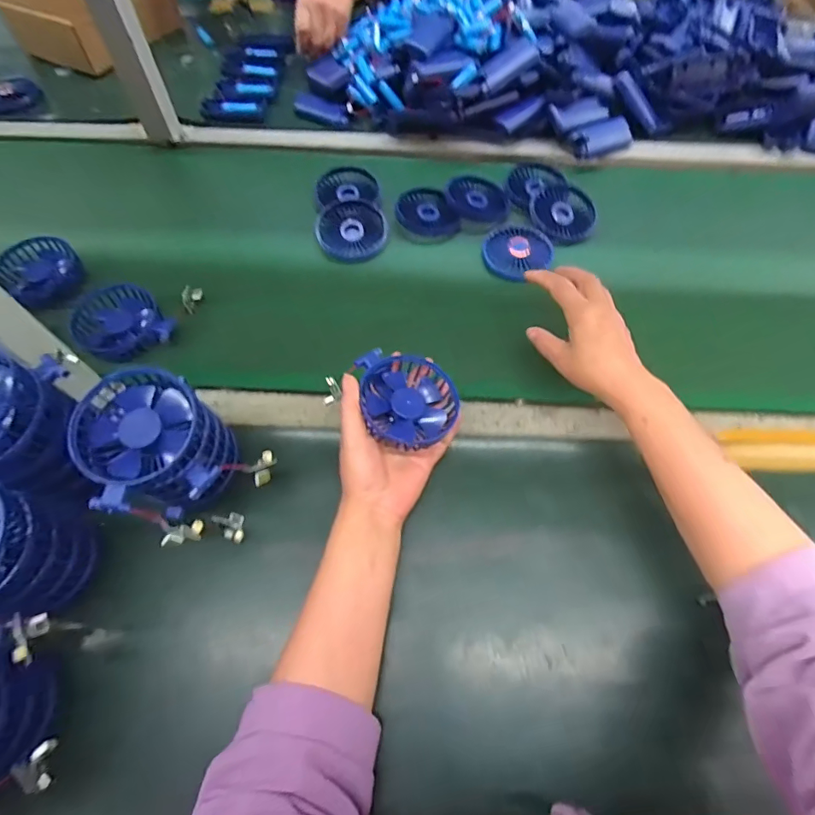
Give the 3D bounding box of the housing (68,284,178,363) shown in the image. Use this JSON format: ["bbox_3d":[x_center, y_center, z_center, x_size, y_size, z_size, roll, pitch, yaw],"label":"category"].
[{"bbox_3d":[-0.319,-0.095,0.537,0.110,0.029,0.087,41,69,19],"label":"housing"}]

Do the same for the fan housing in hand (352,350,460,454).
[{"bbox_3d":[0.002,-0.011,0.439,0.082,0.030,0.088,-11,63,-3],"label":"fan housing in hand"}]

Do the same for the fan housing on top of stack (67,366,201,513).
[{"bbox_3d":[-0.203,0.018,0.366,0.085,0.029,0.104,-21,64,-11],"label":"fan housing on top of stack"}]

